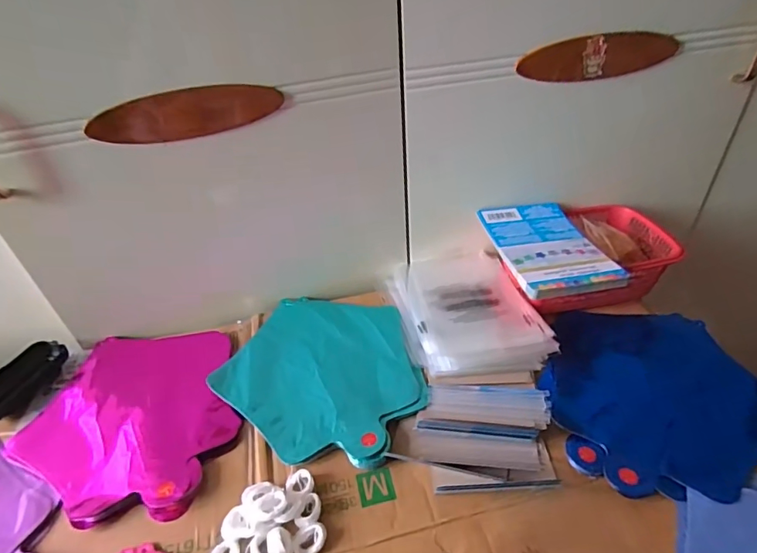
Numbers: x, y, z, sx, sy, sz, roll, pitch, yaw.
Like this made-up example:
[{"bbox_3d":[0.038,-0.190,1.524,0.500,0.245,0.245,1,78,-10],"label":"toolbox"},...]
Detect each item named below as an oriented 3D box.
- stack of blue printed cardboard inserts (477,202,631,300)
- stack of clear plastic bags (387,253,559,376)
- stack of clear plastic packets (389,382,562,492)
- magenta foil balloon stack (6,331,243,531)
[{"bbox_3d":[0.206,-0.042,0.590,0.121,0.016,0.187,-9,40,-4],"label":"stack of blue printed cardboard inserts"},{"bbox_3d":[0.108,0.036,0.615,0.159,0.028,0.217,-9,39,-5],"label":"stack of clear plastic bags"},{"bbox_3d":[0.101,0.157,0.470,0.135,0.025,0.110,1,39,7],"label":"stack of clear plastic packets"},{"bbox_3d":[-0.266,0.145,0.535,0.231,0.021,0.235,7,40,13],"label":"magenta foil balloon stack"}]

